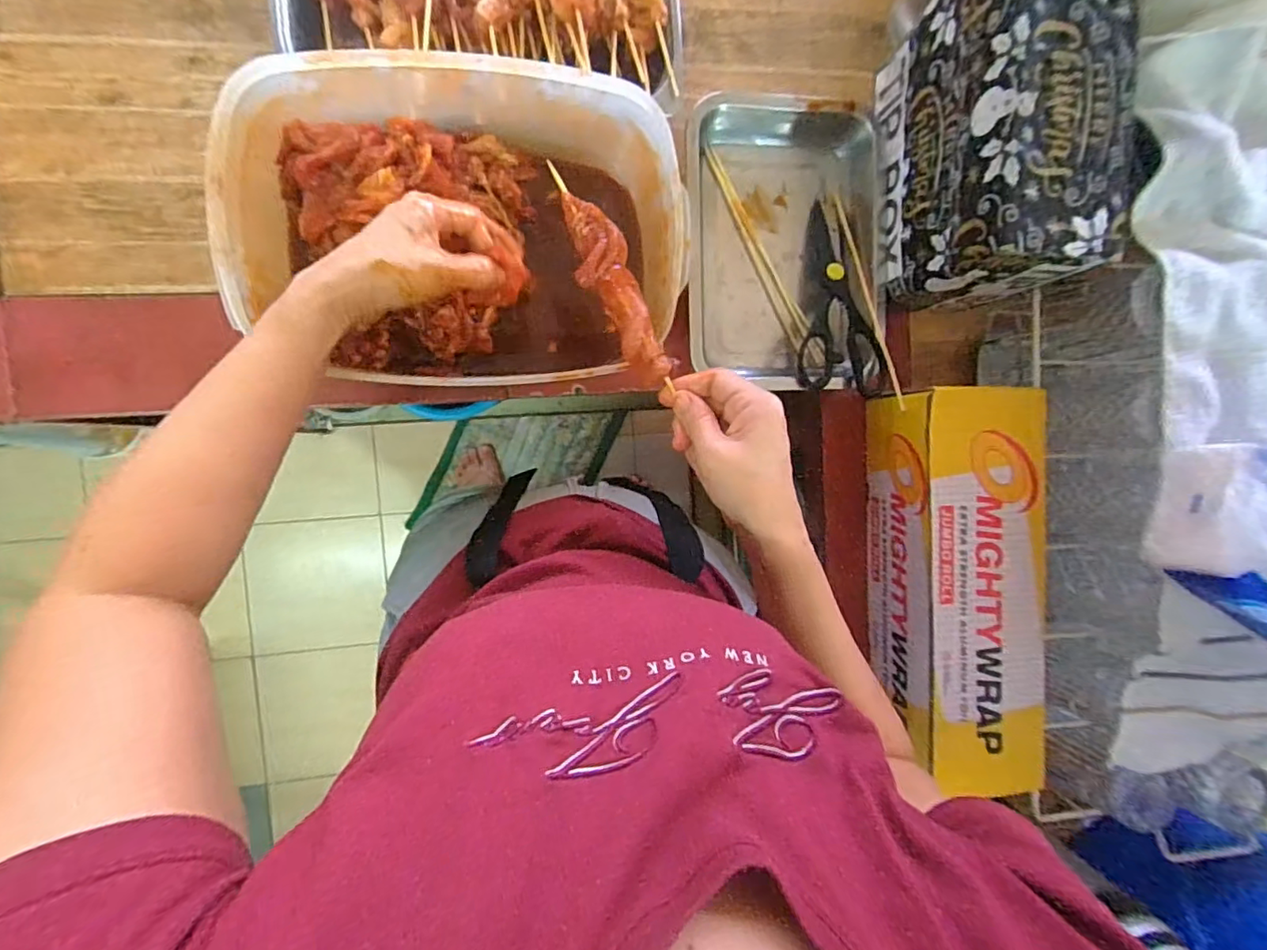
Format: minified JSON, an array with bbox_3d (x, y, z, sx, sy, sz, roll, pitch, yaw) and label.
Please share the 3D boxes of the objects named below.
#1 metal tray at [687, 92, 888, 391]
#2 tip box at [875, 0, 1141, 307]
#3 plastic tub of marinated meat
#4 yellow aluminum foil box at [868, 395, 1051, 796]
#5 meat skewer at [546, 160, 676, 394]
[{"bbox_3d":[0.140,-0.216,0.532,0.183,0.044,0.264,-3,94,-8],"label":"metal tray"},{"bbox_3d":[0.299,-0.276,0.470,0.112,0.150,0.237,-6,94,-8],"label":"tip box"},{"bbox_3d":[-0.122,-0.185,0.428,0.311,0.112,0.207,3,93,-9],"label":"plastic tub of marinated meat"},{"bbox_3d":[0.306,0.100,0.534,0.111,0.105,0.348,-4,94,-8],"label":"yellow aluminum foil box"},{"bbox_3d":[-0.016,-0.134,0.385,0.035,0.020,0.152,-27,97,-6],"label":"meat skewer"}]

